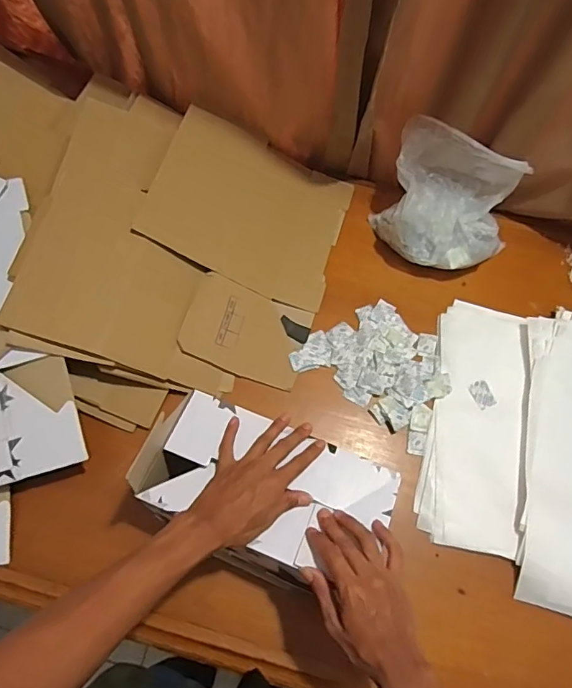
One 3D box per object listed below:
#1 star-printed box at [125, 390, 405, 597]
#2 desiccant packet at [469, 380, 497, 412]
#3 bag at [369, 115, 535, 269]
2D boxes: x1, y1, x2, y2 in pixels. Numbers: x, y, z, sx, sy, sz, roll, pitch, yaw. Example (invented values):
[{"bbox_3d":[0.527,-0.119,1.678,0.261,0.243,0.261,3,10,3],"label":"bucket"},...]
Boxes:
[{"bbox_3d":[-0.028,0.182,0.618,0.288,0.127,0.157,22,68,6],"label":"star-printed box"},{"bbox_3d":[0.295,0.076,0.749,0.030,0.004,0.040,-24,71,-12],"label":"desiccant packet"},{"bbox_3d":[0.256,-0.224,0.782,0.203,0.163,0.170,17,68,4],"label":"bag"}]

